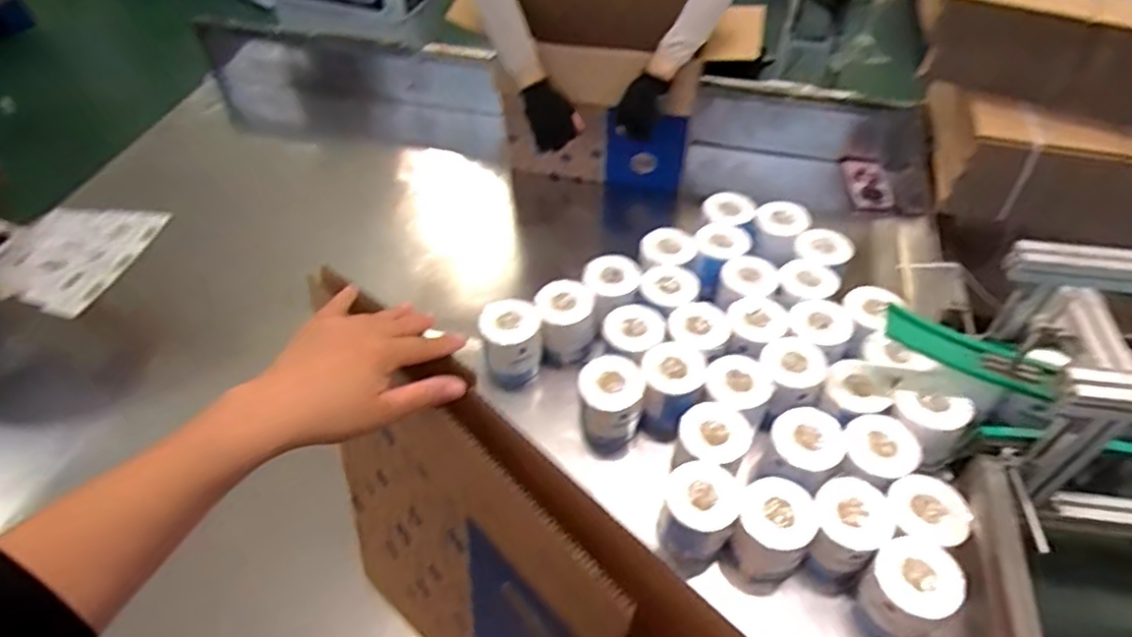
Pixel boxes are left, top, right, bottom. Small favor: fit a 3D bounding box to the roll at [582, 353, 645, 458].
[{"bbox_3d":[0.069,0.140,1.053,0.097,0.140,0.109,10,49,9],"label":"roll"}]

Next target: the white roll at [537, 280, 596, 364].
[{"bbox_3d":[0.001,0.008,1.148,0.091,0.110,0.096,0,48,0],"label":"white roll"}]

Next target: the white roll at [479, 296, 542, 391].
[{"bbox_3d":[-0.092,0.042,1.129,0.092,0.133,0.093,0,48,0],"label":"white roll"}]

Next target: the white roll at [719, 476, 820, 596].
[{"bbox_3d":[0.277,0.295,0.913,0.099,0.133,0.114,33,57,26],"label":"white roll"}]

